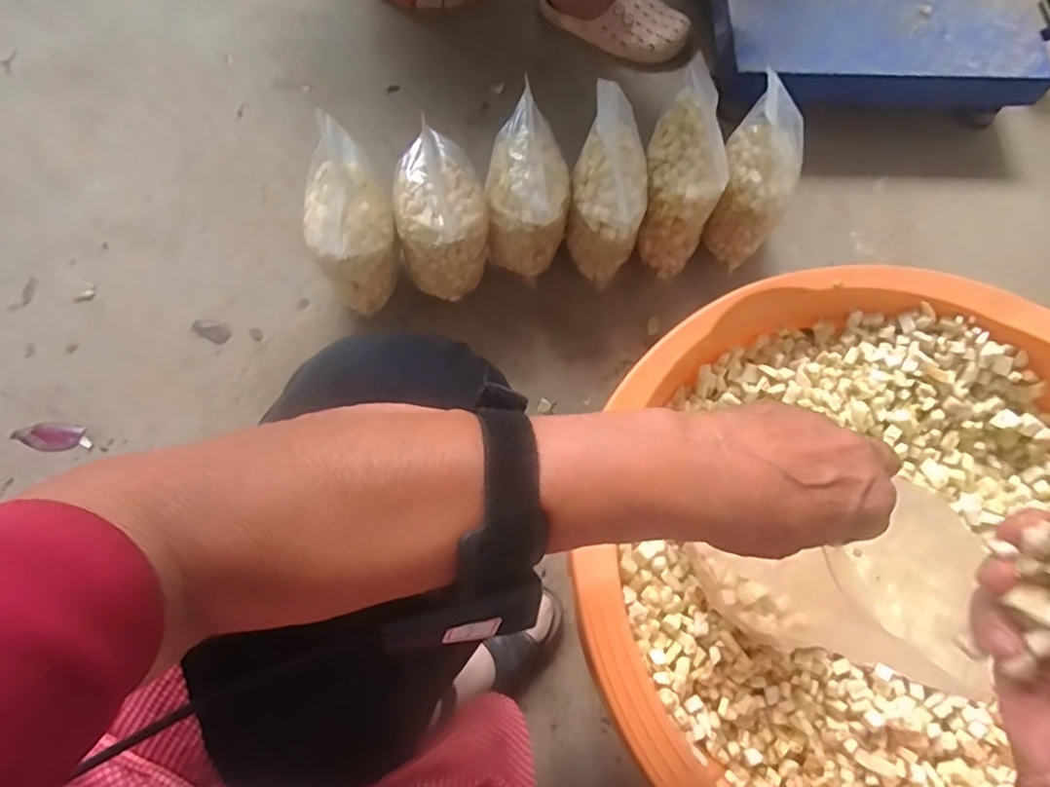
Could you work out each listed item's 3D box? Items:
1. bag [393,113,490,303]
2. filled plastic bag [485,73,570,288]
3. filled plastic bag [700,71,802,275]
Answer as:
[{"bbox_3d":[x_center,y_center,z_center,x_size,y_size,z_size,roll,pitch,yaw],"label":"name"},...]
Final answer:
[{"bbox_3d":[-0.092,-0.193,0.696,0.099,0.146,0.142,-1,70,0],"label":"bag"},{"bbox_3d":[0.005,-0.225,0.698,0.091,0.156,0.133,8,71,3],"label":"filled plastic bag"},{"bbox_3d":[0.267,-0.245,0.704,0.086,0.165,0.136,22,72,8],"label":"filled plastic bag"}]

